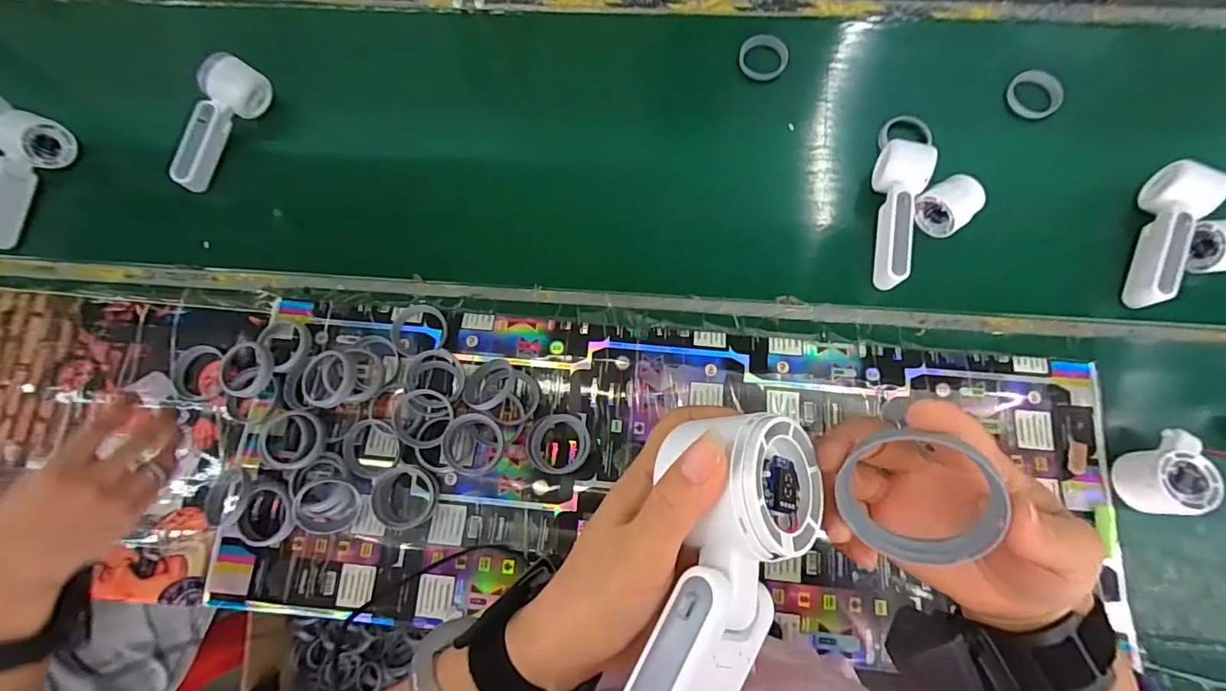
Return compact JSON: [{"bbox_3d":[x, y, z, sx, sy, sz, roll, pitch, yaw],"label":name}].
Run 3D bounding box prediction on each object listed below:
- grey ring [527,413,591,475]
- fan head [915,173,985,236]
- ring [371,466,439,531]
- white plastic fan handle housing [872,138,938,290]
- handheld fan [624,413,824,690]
[{"bbox_3d":[-0.055,0.100,0.533,0.062,0.011,0.061,0,75,2],"label":"grey ring"},{"bbox_3d":[0.375,-0.158,0.584,0.047,0.049,0.053,-40,77,-8],"label":"fan head"},{"bbox_3d":[-0.207,0.152,0.526,0.063,0.015,0.061,0,75,2],"label":"ring"},{"bbox_3d":[0.322,-0.147,0.583,0.051,0.038,0.165,8,76,4],"label":"white plastic fan handle housing"},{"bbox_3d":[0.032,0.101,0.199,0.065,0.044,0.158,23,83,8],"label":"handheld fan"}]

